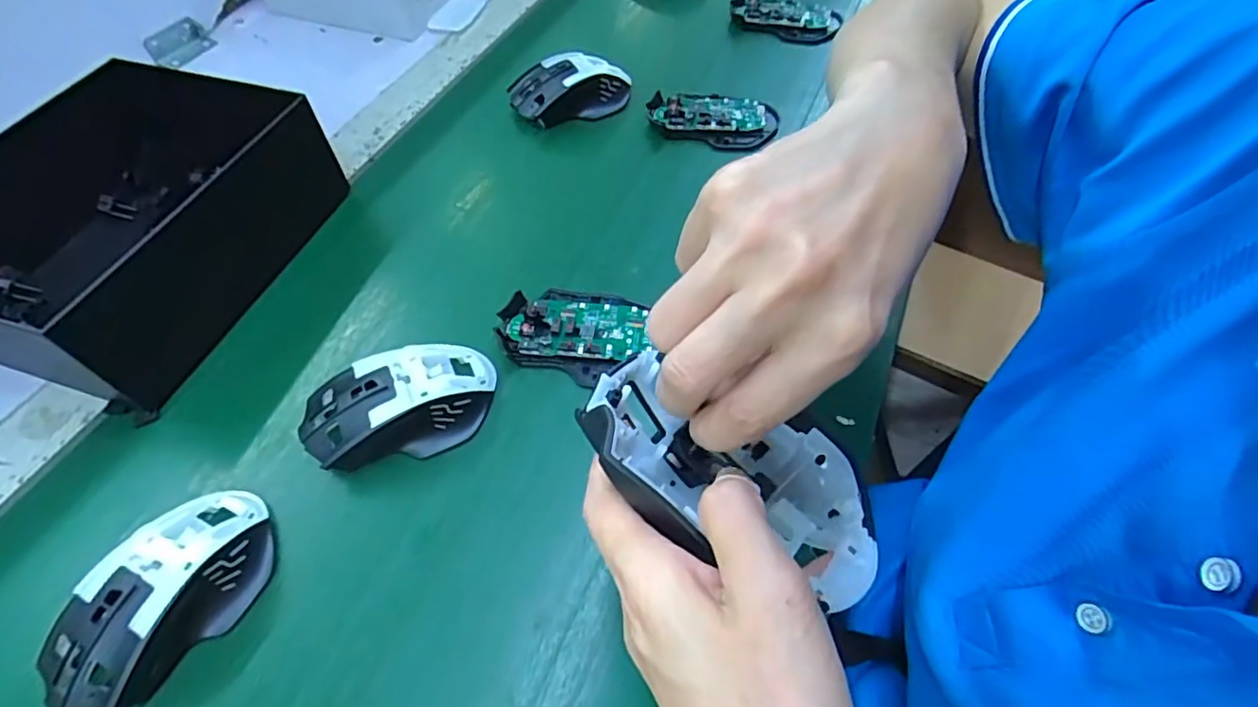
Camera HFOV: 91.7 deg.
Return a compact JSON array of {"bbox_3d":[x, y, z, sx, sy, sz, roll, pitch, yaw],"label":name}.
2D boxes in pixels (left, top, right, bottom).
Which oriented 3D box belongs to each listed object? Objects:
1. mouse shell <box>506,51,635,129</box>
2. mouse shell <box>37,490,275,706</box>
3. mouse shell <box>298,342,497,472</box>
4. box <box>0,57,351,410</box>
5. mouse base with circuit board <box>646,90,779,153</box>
[{"bbox_3d":[-0.052,-0.247,0.562,0.110,0.036,0.060,-16,57,-10],"label":"mouse shell"},{"bbox_3d":[-0.236,0.121,0.309,0.062,0.033,0.112,24,59,16],"label":"mouse shell"},{"bbox_3d":[-0.139,0.030,0.370,0.114,0.032,0.064,-22,58,-14],"label":"mouse shell"},{"bbox_3d":[-0.362,-0.101,0.437,0.209,0.083,0.221,14,57,10],"label":"box"},{"bbox_3d":[0.074,-0.212,0.550,0.114,0.023,0.061,10,56,8],"label":"mouse base with circuit board"}]

